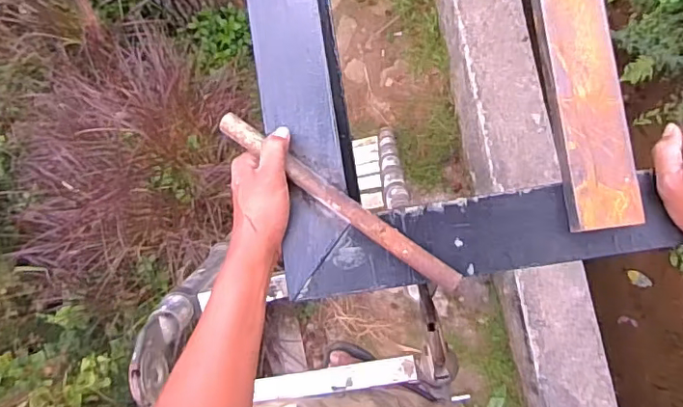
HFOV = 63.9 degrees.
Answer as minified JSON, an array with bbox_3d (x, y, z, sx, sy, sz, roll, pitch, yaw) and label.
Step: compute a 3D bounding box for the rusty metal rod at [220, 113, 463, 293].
[{"bbox_3d":[-0.004,-0.003,0.535,0.278,0.014,0.021,36,89,8],"label":"rusty metal rod"}]

